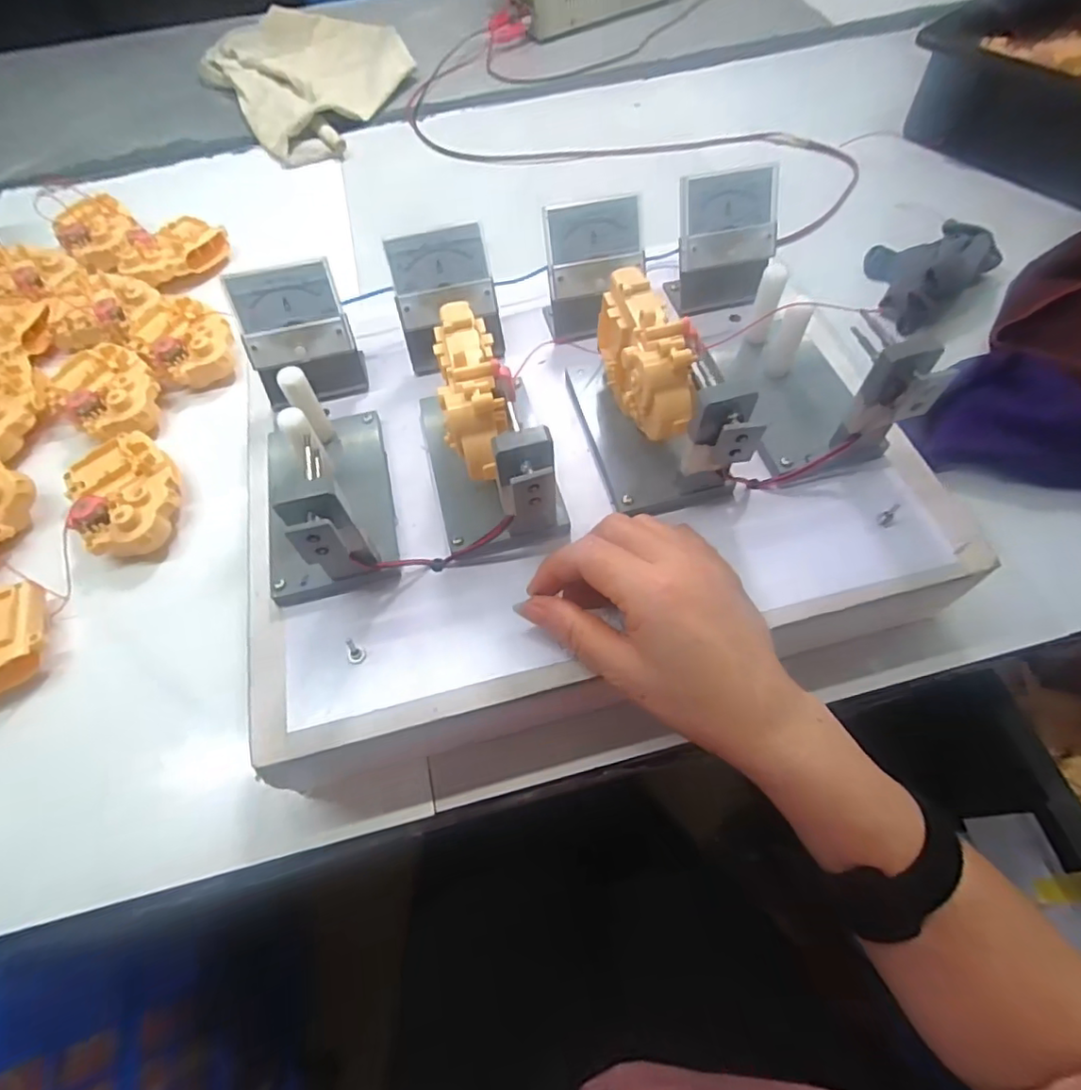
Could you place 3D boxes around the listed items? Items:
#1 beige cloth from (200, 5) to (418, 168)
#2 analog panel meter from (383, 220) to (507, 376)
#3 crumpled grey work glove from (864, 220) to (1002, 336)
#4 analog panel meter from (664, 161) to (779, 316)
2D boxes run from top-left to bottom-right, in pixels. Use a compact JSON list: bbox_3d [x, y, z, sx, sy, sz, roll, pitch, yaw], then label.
[{"bbox_3d":[-0.314,-0.652,0.786,0.251,0.031,0.436,-33,64,-15],"label":"beige cloth"},{"bbox_3d":[-0.061,-0.160,0.376,0.063,0.069,0.046,-12,61,-3],"label":"analog panel meter"},{"bbox_3d":[0.336,-0.248,0.506,0.123,0.040,0.092,-40,66,-18],"label":"crumpled grey work glove"},{"bbox_3d":[0.128,-0.206,0.393,0.067,0.075,0.047,-10,61,-2],"label":"analog panel meter"}]

